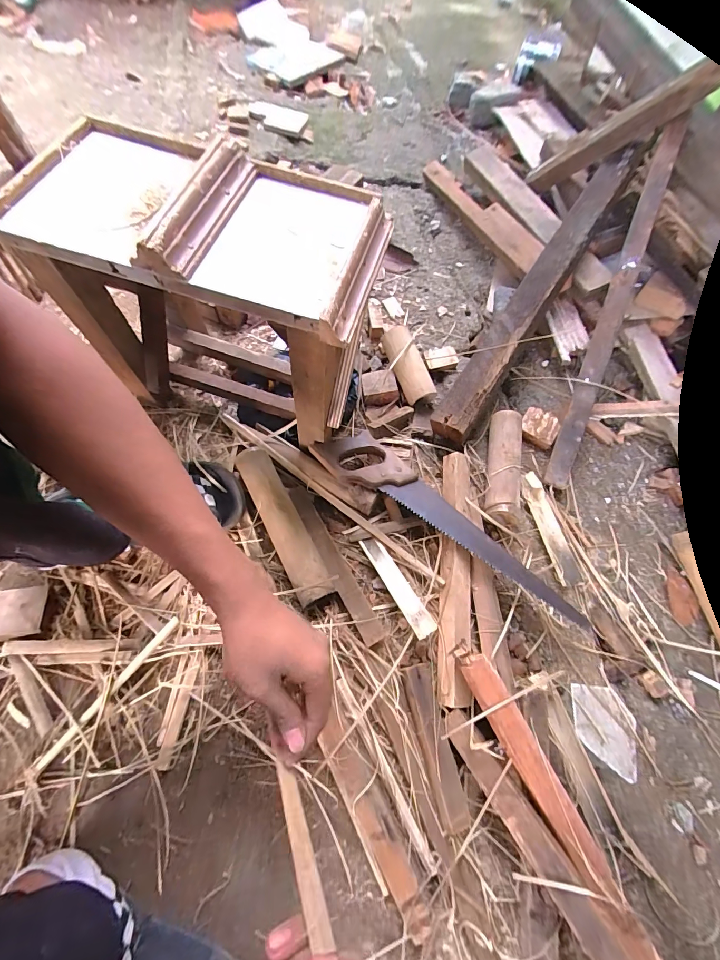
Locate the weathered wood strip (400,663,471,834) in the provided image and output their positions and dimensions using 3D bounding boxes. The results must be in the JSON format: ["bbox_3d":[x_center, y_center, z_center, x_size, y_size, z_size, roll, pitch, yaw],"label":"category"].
[{"bbox_3d":[0.087,0.303,0.414,0.038,0.030,0.156,-11,64,-7],"label":"weathered wood strip"}]

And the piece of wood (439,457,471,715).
[{"bbox_3d":[0.135,0.116,0.493,0.041,0.032,0.339,6,63,1],"label":"piece of wood"}]

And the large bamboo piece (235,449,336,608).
[{"bbox_3d":[-0.110,0.061,0.502,0.049,0.047,0.232,-26,69,-14],"label":"large bamboo piece"}]

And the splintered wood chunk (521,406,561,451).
[{"bbox_3d":[0.310,-0.088,0.622,0.061,0.027,0.066,30,66,12],"label":"splintered wood chunk"}]

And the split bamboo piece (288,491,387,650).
[{"bbox_3d":[-0.040,0.112,0.508,0.027,0.023,0.248,-26,67,-14],"label":"split bamboo piece"}]

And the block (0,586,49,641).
[{"bbox_3d":[-0.451,0.174,0.466,0.058,0.013,0.063,0,58,-24],"label":"block"}]

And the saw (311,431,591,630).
[{"bbox_3d":[0.115,0.048,0.504,0.408,0.017,0.080,35,67,14],"label":"saw"}]

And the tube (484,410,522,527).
[{"bbox_3d":[0.224,-0.024,0.558,0.051,0.043,0.194,13,65,3],"label":"tube"}]

